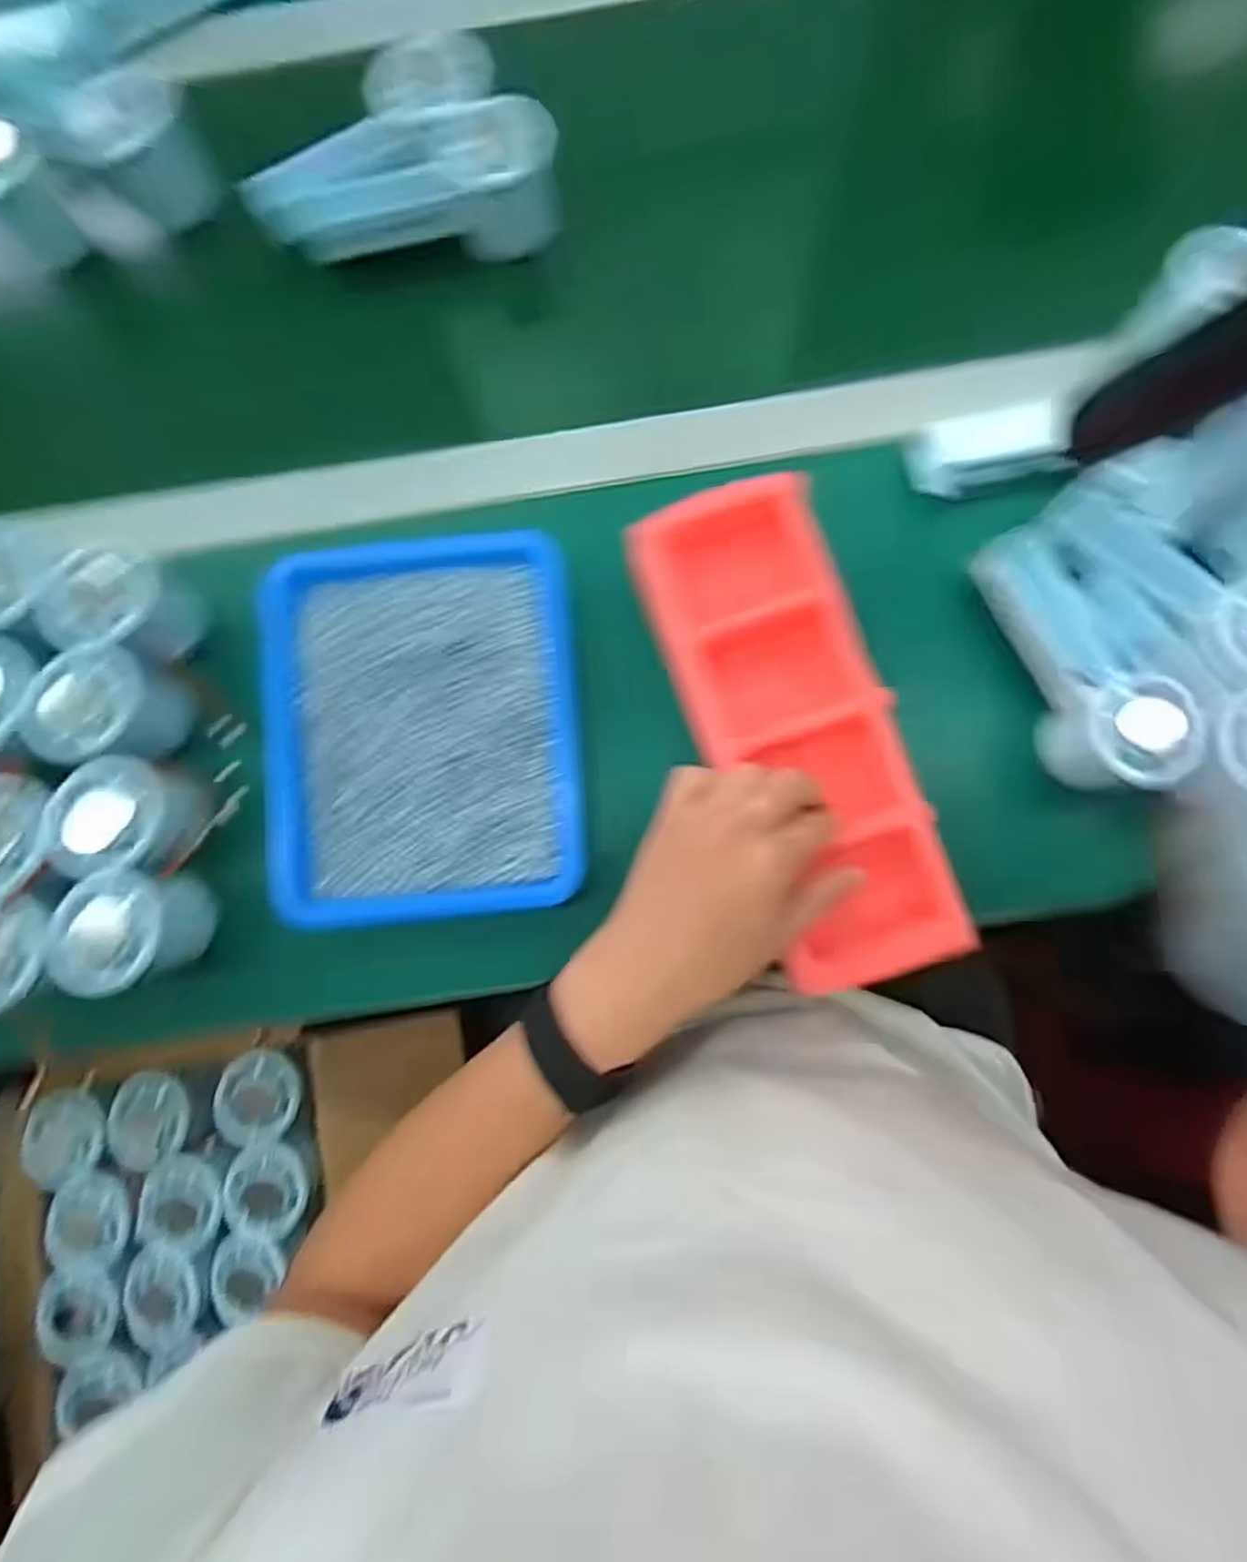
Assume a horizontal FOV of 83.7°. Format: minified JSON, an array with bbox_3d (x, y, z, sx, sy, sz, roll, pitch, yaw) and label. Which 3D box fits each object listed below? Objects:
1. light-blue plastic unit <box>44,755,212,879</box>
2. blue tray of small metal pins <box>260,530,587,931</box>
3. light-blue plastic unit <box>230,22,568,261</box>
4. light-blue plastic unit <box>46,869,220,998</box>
[{"bbox_3d":[-0.272,0.021,0.387,0.056,0.051,0.060,-1,82,3],"label":"light-blue plastic unit"},{"bbox_3d":[-0.118,-0.035,0.413,0.179,0.031,0.226,-4,86,3],"label":"blue tray of small metal pins"},{"bbox_3d":[-0.134,-0.396,0.441,0.178,0.055,0.107,-7,82,2],"label":"light-blue plastic unit"},{"bbox_3d":[-0.268,0.080,0.382,0.058,0.052,0.059,3,82,3],"label":"light-blue plastic unit"}]

